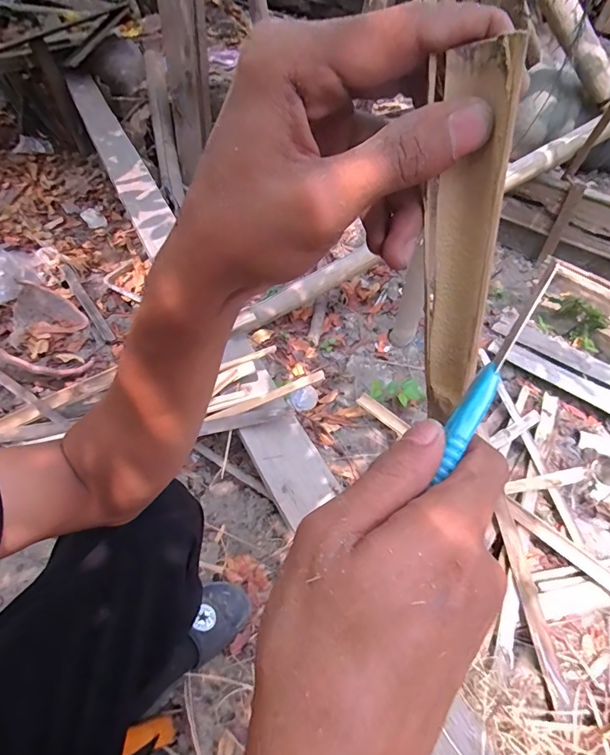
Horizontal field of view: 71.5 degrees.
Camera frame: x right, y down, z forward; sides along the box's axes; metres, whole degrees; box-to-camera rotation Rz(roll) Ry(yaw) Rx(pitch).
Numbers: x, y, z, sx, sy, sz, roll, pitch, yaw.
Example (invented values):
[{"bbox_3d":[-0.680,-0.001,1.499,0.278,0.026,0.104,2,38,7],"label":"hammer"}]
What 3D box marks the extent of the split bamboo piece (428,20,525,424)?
[{"bbox_3d":[0.062,-0.039,0.173,0.007,0.153,0.025,-37,48,-28],"label":"split bamboo piece"}]

